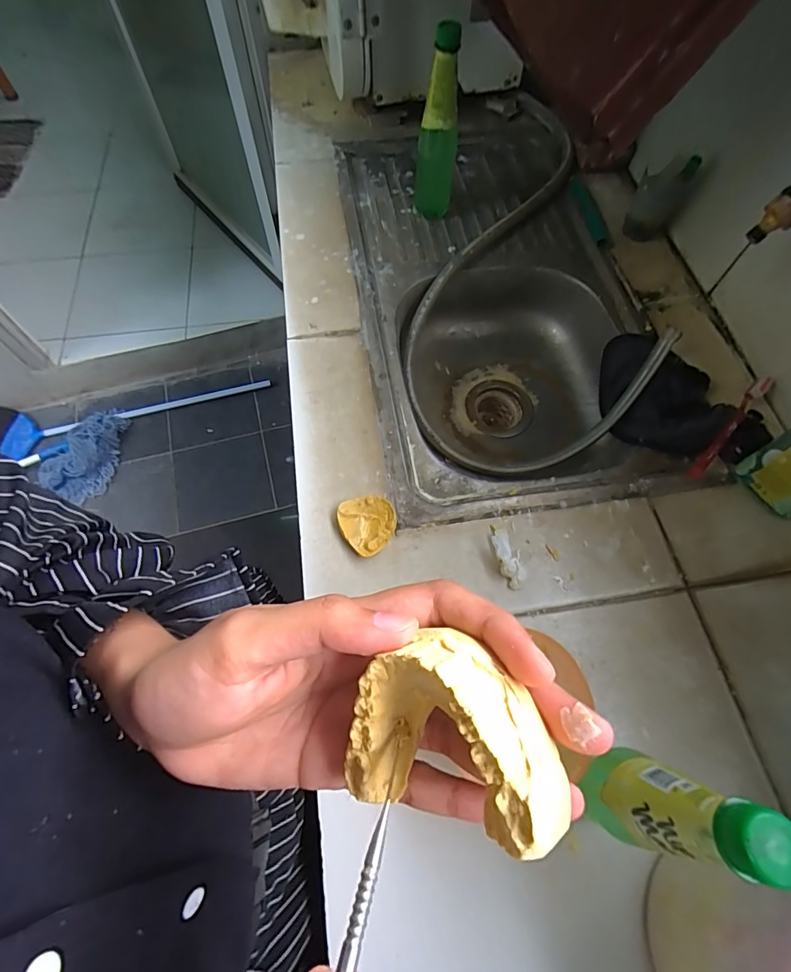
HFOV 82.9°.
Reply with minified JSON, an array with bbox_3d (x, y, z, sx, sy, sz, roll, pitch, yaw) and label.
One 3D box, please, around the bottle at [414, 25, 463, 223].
[{"bbox_3d":[0.060,-0.501,0.632,0.057,0.219,0.052,6,65,1],"label":"bottle"}]

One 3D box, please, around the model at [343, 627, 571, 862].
[{"bbox_3d":[0.017,0.073,0.136,0.059,0.043,0.049,8,65,2],"label":"model"}]

